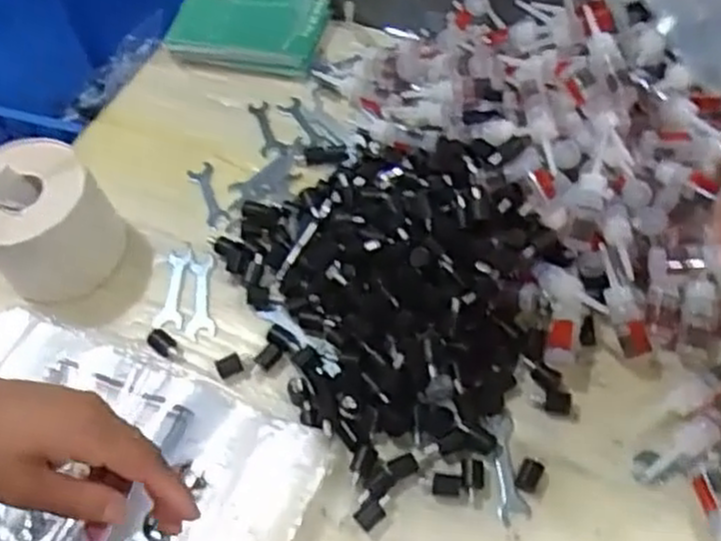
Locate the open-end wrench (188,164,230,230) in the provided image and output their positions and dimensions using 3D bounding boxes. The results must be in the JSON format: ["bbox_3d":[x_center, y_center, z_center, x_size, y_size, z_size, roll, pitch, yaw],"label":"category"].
[{"bbox_3d":[-0.165,-0.082,0.828,0.028,0.009,0.095,-21,58,-9],"label":"open-end wrench"}]

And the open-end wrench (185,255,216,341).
[{"bbox_3d":[-0.159,0.027,0.752,0.028,0.009,0.091,-8,56,0],"label":"open-end wrench"}]

